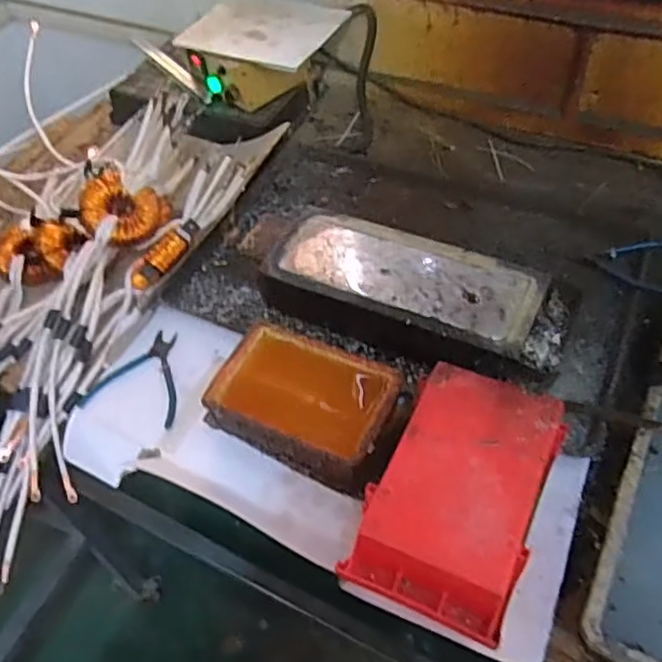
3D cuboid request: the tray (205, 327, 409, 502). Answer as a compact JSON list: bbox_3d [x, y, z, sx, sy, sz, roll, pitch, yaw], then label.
[{"bbox_3d":[-0.029,0.083,0.746,0.216,0.061,0.141,18,55,19],"label":"tray"}]

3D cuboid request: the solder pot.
[{"bbox_3d":[0.100,-0.042,0.830,0.372,0.085,0.155,21,55,21],"label":"solder pot"}]

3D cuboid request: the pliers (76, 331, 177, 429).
[{"bbox_3d":[-0.238,0.055,0.835,0.130,0.009,0.128,12,53,15],"label":"pliers"}]

